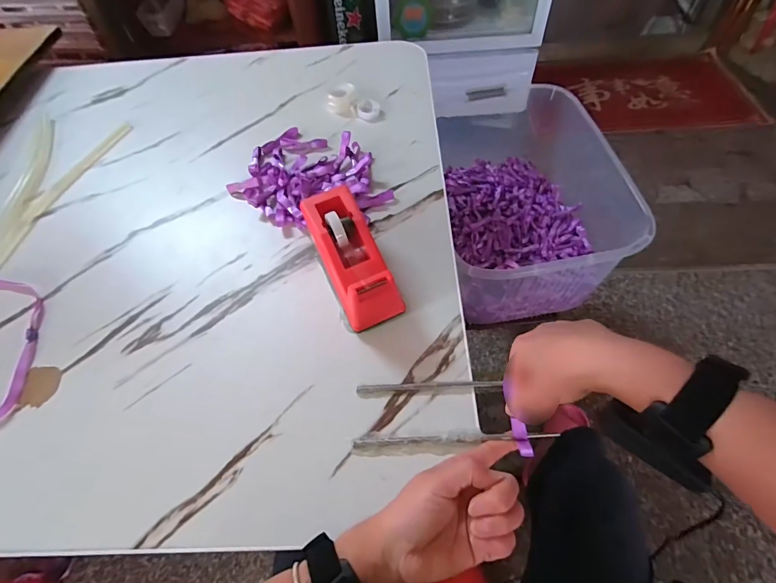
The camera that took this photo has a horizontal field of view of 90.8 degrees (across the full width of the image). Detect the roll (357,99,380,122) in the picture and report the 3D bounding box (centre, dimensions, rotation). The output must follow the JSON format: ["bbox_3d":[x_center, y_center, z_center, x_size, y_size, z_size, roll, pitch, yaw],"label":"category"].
[{"bbox_3d":[-0.031,-0.290,0.612,0.035,0.020,0.035,-2,57,3],"label":"roll"}]

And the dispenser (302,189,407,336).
[{"bbox_3d":[-0.040,-0.038,0.419,0.065,0.072,0.153,-23,59,-11],"label":"dispenser"}]

